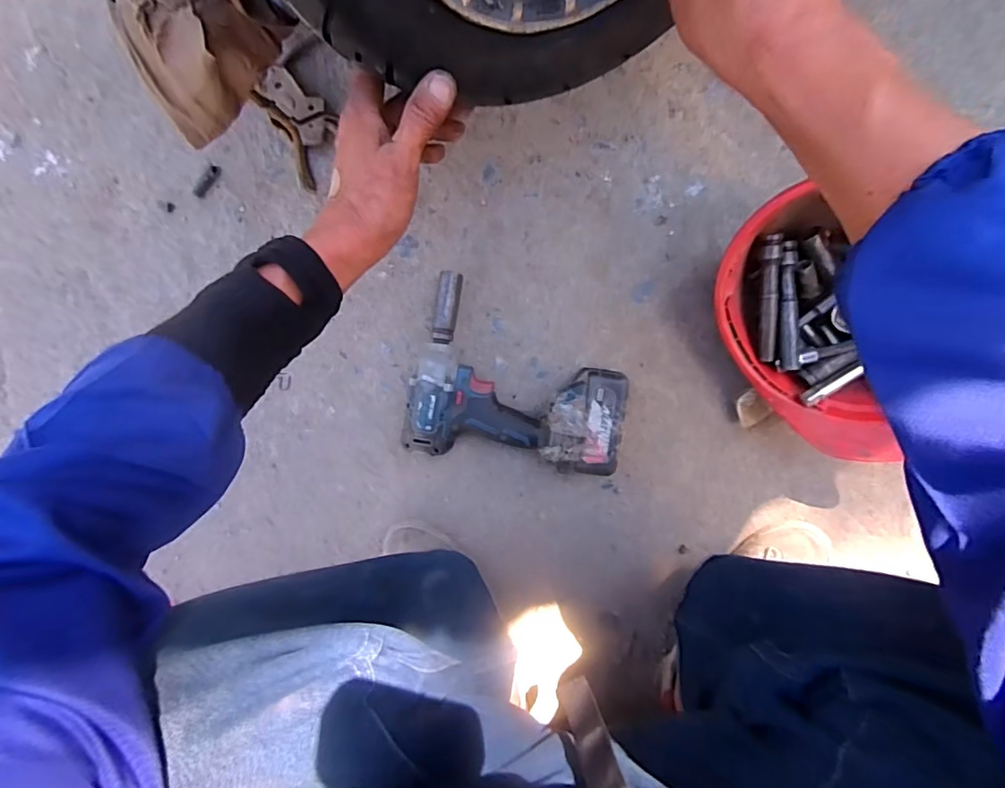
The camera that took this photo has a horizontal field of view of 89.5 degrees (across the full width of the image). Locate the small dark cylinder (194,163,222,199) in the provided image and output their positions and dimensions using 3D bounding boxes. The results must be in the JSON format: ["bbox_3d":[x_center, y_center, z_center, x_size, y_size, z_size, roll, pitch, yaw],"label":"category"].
[{"bbox_3d":[-0.364,-0.263,0.626,0.016,0.006,0.047,40,94,2],"label":"small dark cylinder"}]

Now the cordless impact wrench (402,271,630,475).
[{"bbox_3d":[0.017,-0.024,0.580,0.240,0.072,0.204,7,92,4],"label":"cordless impact wrench"}]

